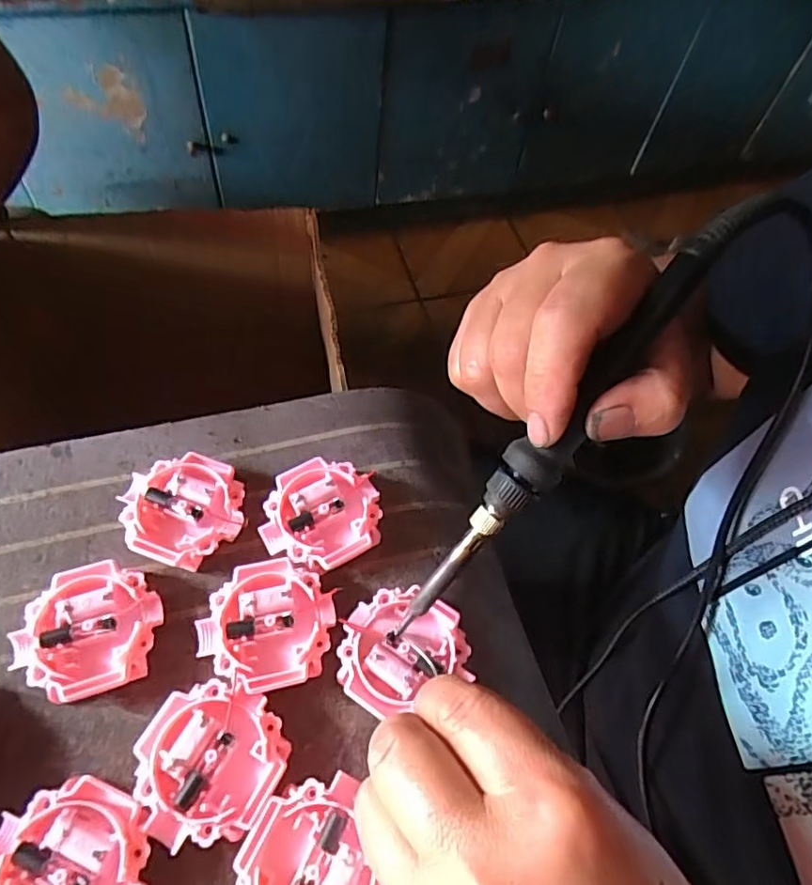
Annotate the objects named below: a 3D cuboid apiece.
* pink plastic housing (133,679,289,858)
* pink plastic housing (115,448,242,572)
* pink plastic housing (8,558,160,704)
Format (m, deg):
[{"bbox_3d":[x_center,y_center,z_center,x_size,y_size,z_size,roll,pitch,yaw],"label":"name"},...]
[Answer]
[{"bbox_3d":[-0.073,0.120,0.218,0.051,0.011,0.051,2,59,-4],"label":"pink plastic housing"},{"bbox_3d":[-0.103,0.031,0.271,0.054,0.014,0.051,2,59,-4],"label":"pink plastic housing"},{"bbox_3d":[-0.130,0.078,0.241,0.054,0.015,0.051,2,59,-4],"label":"pink plastic housing"}]

